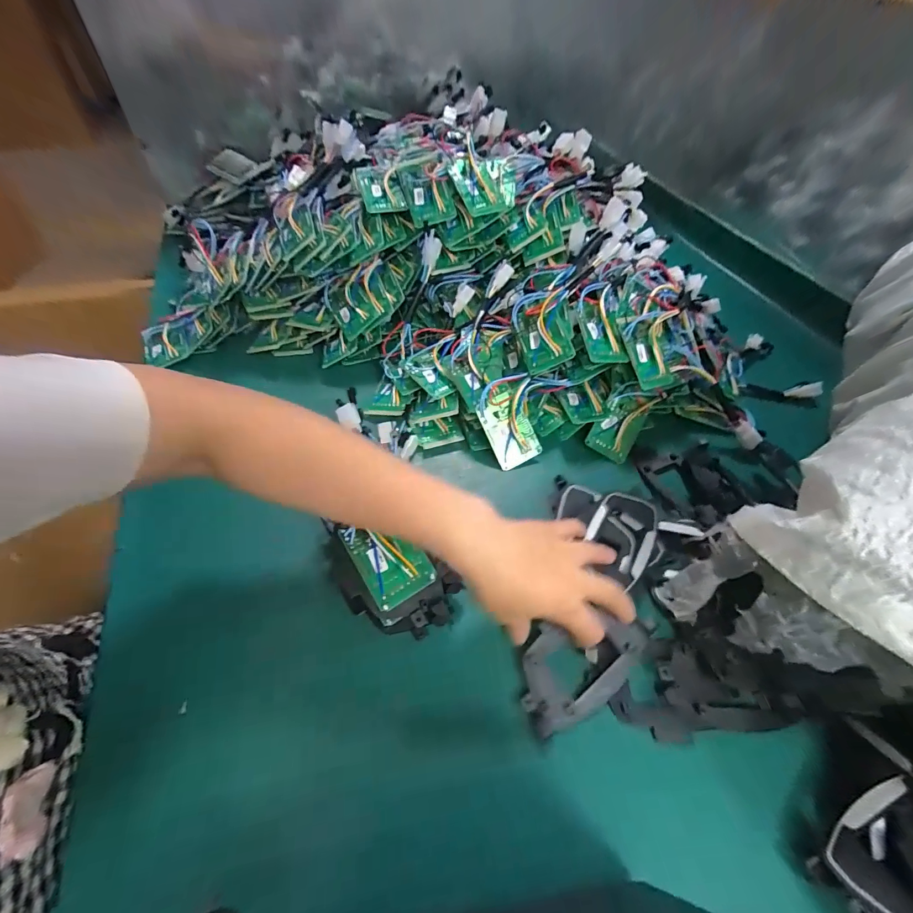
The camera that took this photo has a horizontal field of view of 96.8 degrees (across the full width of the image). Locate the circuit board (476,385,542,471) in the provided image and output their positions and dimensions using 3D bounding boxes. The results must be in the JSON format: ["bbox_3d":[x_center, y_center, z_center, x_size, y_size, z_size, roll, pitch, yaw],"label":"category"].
[{"bbox_3d":[0.054,-0.033,0.434,0.049,0.006,0.086,-25,95,-6],"label":"circuit board"}]

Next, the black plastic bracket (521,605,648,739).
[{"bbox_3d":[0.098,0.154,0.310,0.112,0.016,0.061,-20,58,-19],"label":"black plastic bracket"}]

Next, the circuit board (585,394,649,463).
[{"bbox_3d":[0.182,-0.033,0.456,0.048,0.011,0.073,34,82,2],"label":"circuit board"}]

